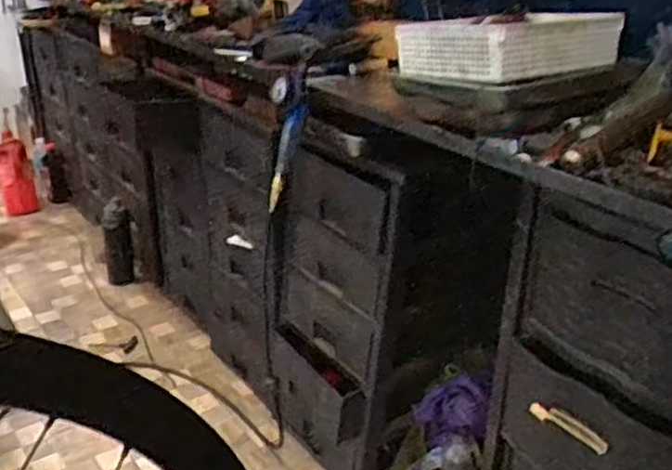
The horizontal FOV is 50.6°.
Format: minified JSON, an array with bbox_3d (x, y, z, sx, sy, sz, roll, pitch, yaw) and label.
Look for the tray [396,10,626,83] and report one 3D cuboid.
[{"bbox_3d":[0.308,-0.334,1.228,0.324,0.091,0.264,-21,33,-38],"label":"tray"}]

